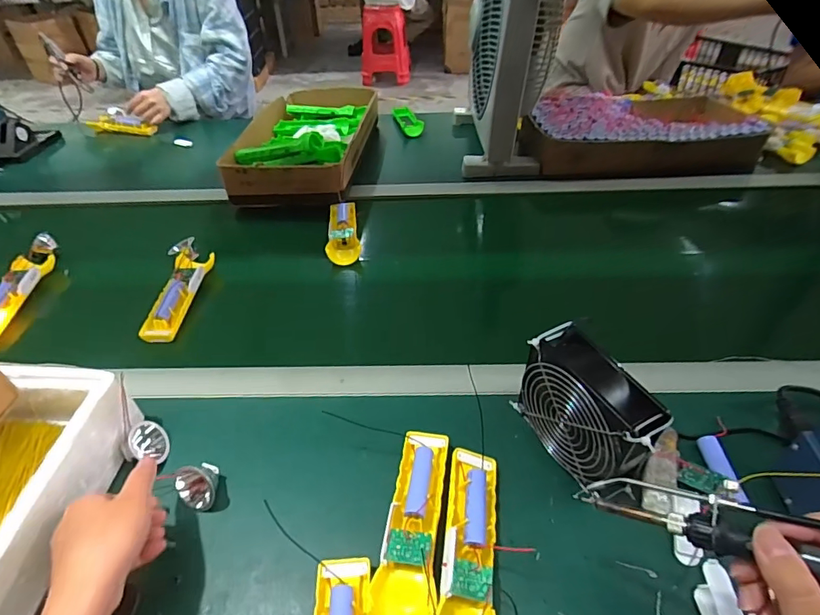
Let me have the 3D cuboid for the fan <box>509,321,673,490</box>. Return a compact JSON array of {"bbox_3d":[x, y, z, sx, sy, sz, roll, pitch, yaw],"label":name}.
[{"bbox_3d":[0.163,0.101,0.425,0.047,0.128,0.132,-21,46,-20],"label":"fan"}]

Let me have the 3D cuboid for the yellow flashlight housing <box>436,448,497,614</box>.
[{"bbox_3d":[0.051,0.201,0.391,0.048,0.035,0.165,3,43,6],"label":"yellow flashlight housing"}]

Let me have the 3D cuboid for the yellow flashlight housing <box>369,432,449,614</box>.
[{"bbox_3d":[0.006,0.184,0.409,0.048,0.028,0.166,6,43,9],"label":"yellow flashlight housing"}]

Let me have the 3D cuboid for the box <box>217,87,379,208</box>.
[{"bbox_3d":[-0.208,-0.355,0.956,0.239,0.083,0.413,2,43,5],"label":"box"}]

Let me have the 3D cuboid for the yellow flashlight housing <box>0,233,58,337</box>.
[{"bbox_3d":[-0.572,-0.033,0.676,0.043,0.033,0.218,-5,43,-3],"label":"yellow flashlight housing"}]

